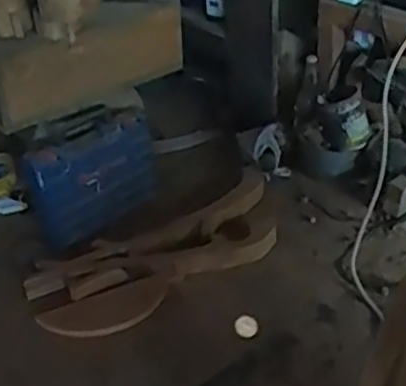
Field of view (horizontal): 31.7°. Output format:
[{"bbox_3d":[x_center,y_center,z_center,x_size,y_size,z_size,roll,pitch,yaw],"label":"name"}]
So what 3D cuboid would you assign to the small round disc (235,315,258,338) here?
[{"bbox_3d":[0.087,0.270,1.439,0.047,0.048,0.014,-7,10,-11],"label":"small round disc"}]

